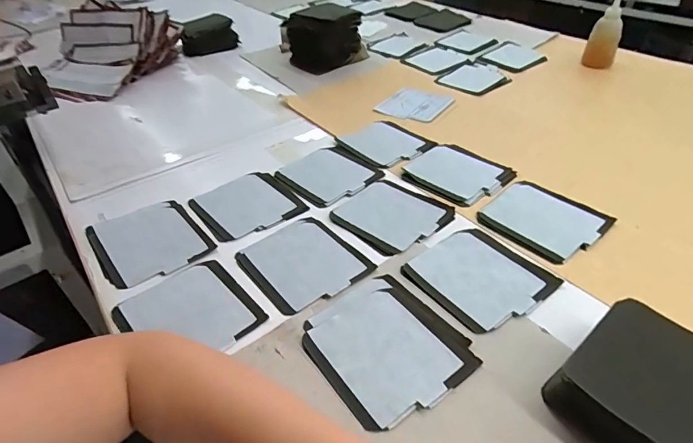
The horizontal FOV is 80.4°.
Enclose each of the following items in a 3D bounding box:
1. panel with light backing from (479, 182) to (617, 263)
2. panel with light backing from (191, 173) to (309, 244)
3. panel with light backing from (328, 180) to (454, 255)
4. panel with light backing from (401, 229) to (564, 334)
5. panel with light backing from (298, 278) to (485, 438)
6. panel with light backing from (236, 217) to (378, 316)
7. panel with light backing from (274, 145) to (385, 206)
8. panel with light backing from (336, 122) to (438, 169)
[{"bbox_3d":[0.278,-0.005,0.582,0.131,0.006,0.143,-31,48,-26],"label":"panel with light backing"},{"bbox_3d":[-0.155,-0.027,0.637,0.137,0.015,0.134,-30,47,-25],"label":"panel with light backing"},{"bbox_3d":[0.065,-0.015,0.604,0.130,0.008,0.141,-36,50,-29],"label":"panel with light backing"},{"bbox_3d":[0.165,0.068,0.509,0.138,0.009,0.141,-29,47,-24],"label":"panel with light backing"},{"bbox_3d":[0.042,0.131,0.440,0.142,0.011,0.155,-30,47,-25],"label":"panel with light backing"},{"bbox_3d":[-0.056,0.051,0.542,0.135,0.011,0.144,-30,47,-25],"label":"panel with light backing"},{"bbox_3d":[-0.031,-0.083,0.698,0.141,0.006,0.144,-31,48,-26],"label":"panel with light backing"},{"bbox_3d":[0.070,-0.152,0.767,0.127,0.008,0.152,-32,48,-26],"label":"panel with light backing"}]

